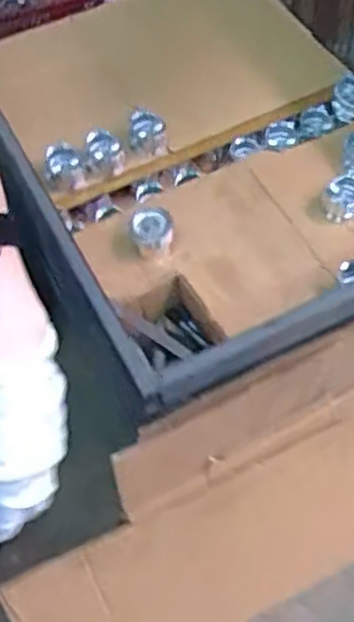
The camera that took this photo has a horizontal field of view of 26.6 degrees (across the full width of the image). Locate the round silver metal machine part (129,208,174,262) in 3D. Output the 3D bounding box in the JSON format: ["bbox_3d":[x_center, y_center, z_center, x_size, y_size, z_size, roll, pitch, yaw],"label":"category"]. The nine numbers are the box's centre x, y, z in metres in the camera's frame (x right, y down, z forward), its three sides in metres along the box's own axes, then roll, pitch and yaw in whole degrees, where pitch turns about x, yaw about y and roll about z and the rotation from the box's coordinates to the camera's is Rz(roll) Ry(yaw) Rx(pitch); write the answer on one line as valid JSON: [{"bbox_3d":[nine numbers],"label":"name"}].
[{"bbox_3d":[-0.042,-0.131,1.283,0.071,0.061,0.070,-1,55,1],"label":"round silver metal machine part"}]

